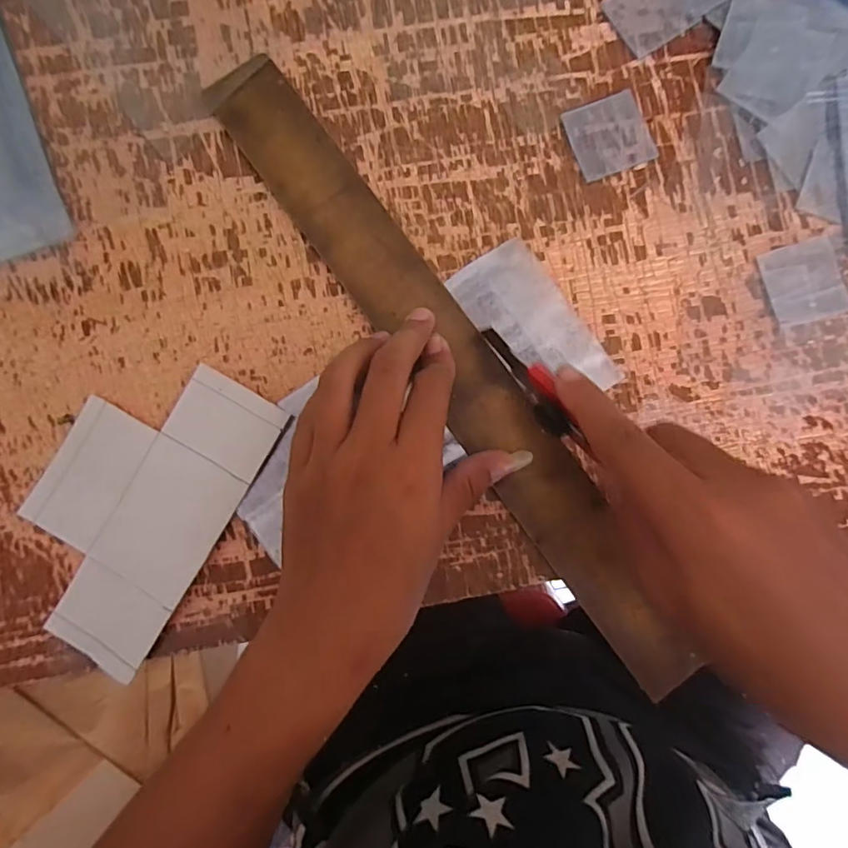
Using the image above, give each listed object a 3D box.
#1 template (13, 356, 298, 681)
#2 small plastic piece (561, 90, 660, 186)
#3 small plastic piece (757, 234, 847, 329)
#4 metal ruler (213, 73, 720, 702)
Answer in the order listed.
[{"bbox_3d":[-0.161,0.042,0.288,0.102,0.006,0.166,30,84,3],"label":"template"},{"bbox_3d":[0.113,-0.176,0.316,0.048,0.004,0.046,-21,84,-3],"label":"small plastic piece"},{"bbox_3d":[0.226,-0.084,0.308,0.047,0.004,0.047,-15,84,-2],"label":"small plastic piece"},{"bbox_3d":[0.016,-0.037,0.297,0.046,0.012,0.425,-36,86,-4],"label":"metal ruler"}]

